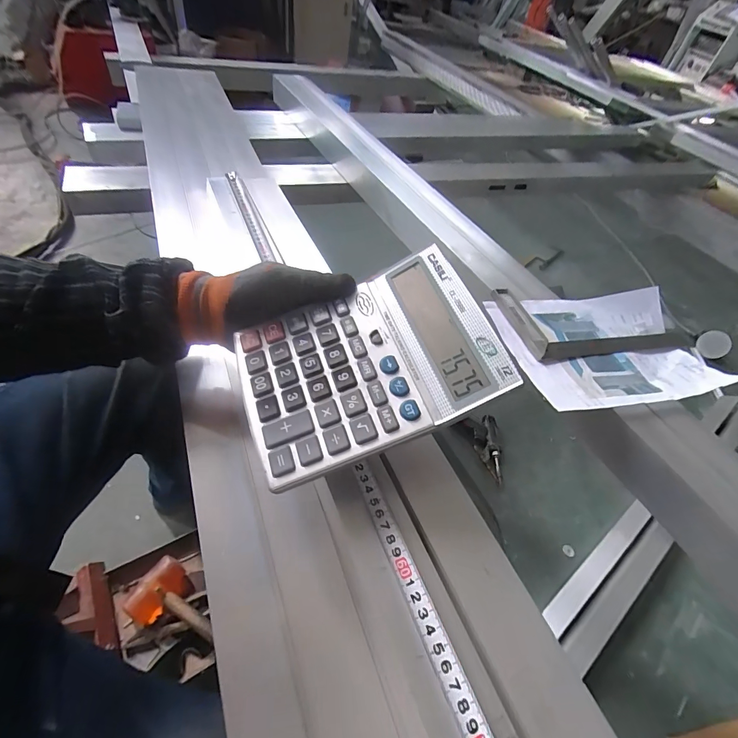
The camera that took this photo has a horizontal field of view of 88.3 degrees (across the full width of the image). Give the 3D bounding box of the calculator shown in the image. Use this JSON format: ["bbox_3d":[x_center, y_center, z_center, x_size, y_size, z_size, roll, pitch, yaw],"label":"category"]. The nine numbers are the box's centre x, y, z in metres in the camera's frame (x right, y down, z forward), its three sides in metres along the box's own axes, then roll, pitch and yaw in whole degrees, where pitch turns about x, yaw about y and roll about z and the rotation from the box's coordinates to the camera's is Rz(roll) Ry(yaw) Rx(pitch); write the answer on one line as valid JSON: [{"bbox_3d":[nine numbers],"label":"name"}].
[{"bbox_3d":[-0.005,-0.006,0.293,0.188,0.015,0.137,-23,64,0],"label":"calculator"}]

